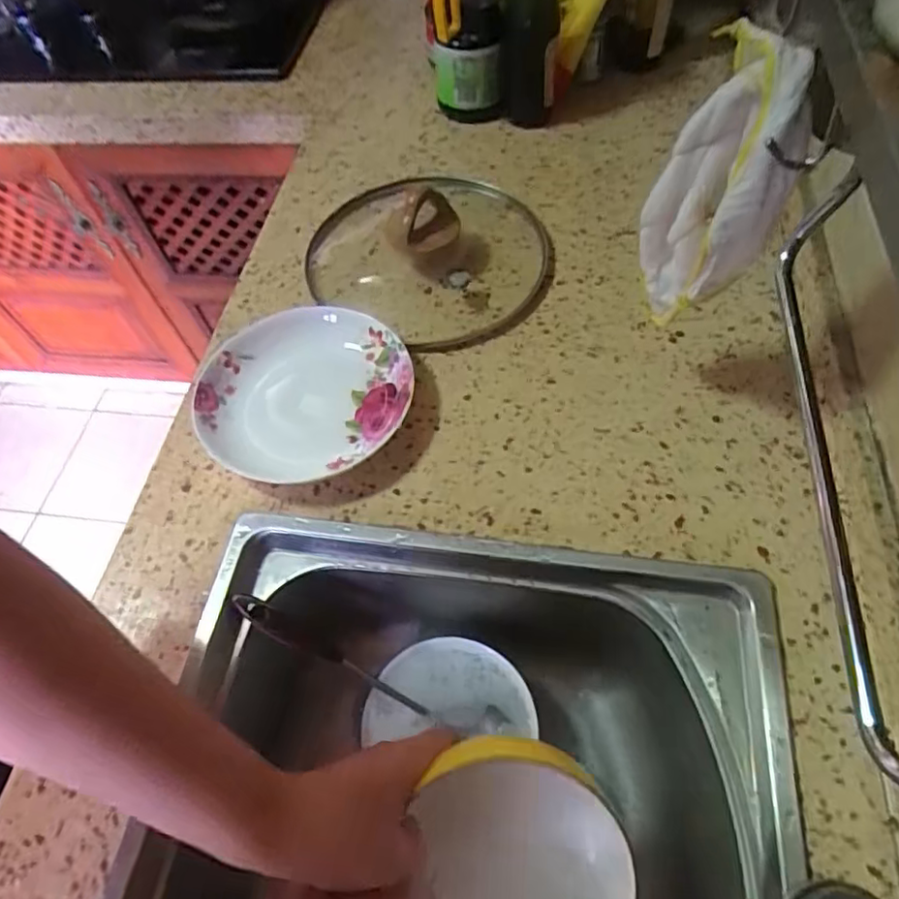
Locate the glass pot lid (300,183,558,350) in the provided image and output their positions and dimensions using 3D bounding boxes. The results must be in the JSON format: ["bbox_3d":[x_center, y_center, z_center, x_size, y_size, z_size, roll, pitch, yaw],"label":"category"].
[{"bbox_3d":[-0.025,-0.235,0.657,0.268,0.062,0.245,-2,58,3],"label":"glass pot lid"}]

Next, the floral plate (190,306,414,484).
[{"bbox_3d":[-0.139,-0.057,0.579,0.193,0.031,0.194,-2,58,3],"label":"floral plate"}]

